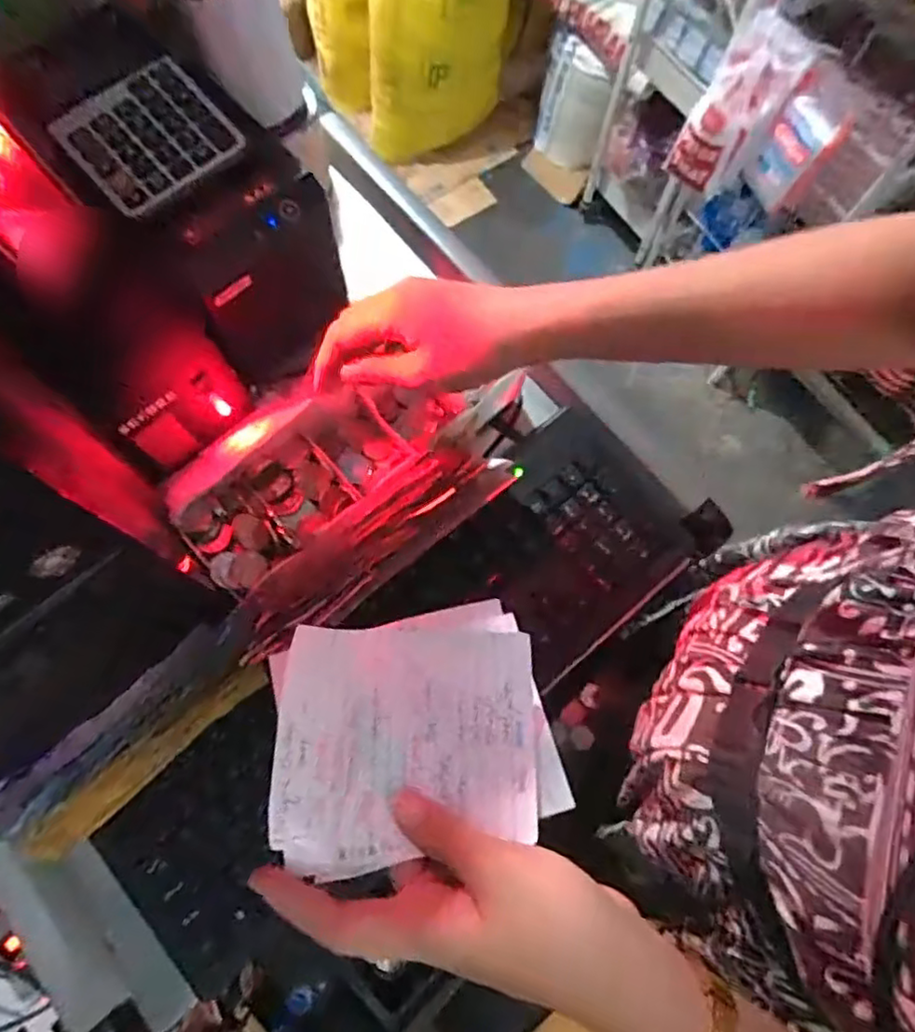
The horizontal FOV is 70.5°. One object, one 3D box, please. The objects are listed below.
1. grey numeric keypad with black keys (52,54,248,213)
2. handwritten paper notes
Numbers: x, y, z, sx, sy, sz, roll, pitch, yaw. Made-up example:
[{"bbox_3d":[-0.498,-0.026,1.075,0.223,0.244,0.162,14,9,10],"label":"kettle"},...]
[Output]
[{"bbox_3d":[-0.212,-0.262,0.444,0.100,0.015,0.085,-42,78,-14],"label":"grey numeric keypad with black keys"},{"bbox_3d":[-0.022,0.104,0.320,0.134,0.024,0.110,-9,73,-5],"label":"handwritten paper notes"}]

